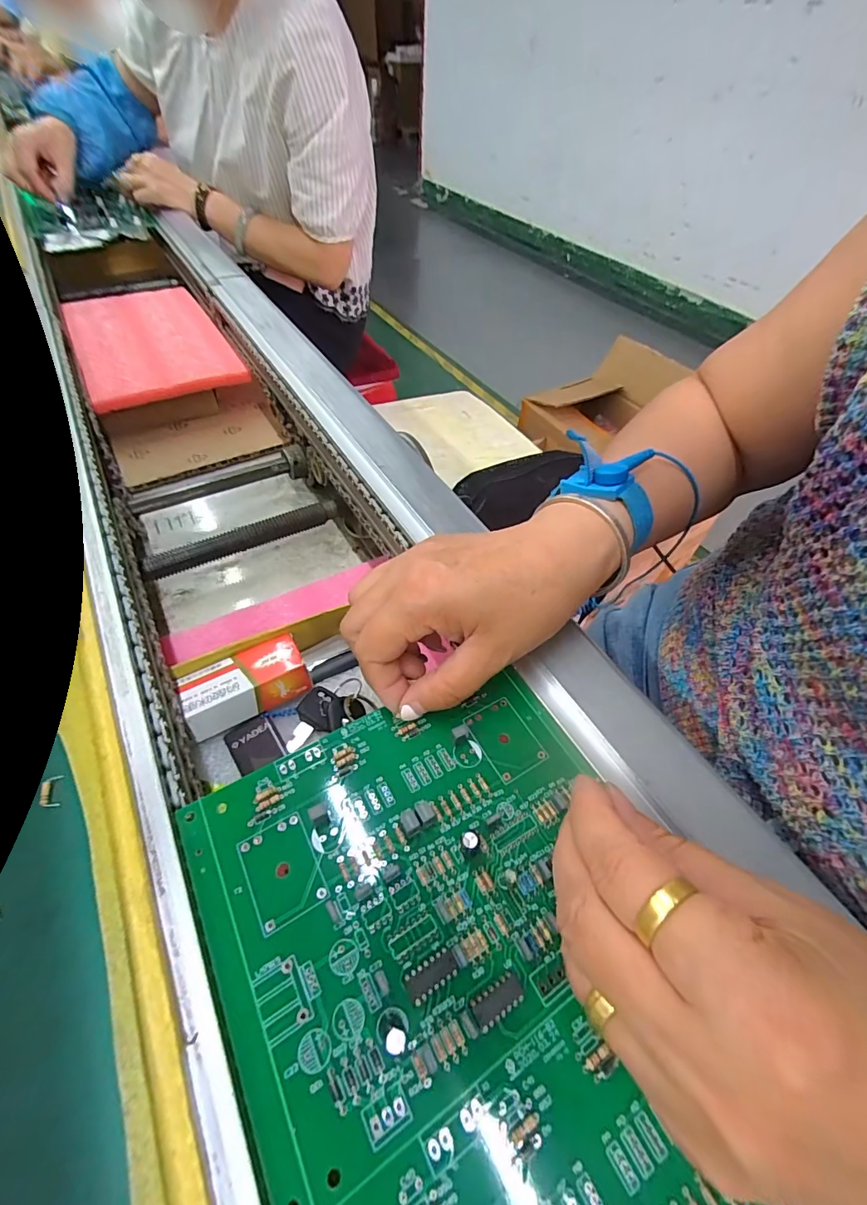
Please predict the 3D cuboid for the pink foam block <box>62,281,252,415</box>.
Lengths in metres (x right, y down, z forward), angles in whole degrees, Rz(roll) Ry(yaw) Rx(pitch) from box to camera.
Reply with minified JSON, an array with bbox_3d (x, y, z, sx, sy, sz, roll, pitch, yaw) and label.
[{"bbox_3d":[-0.355,-0.330,0.573,0.156,0.019,0.290,-25,57,-21],"label":"pink foam block"}]

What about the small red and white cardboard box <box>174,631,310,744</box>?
[{"bbox_3d":[-0.123,0.052,0.305,0.074,0.023,0.041,-25,40,-22],"label":"small red and white cardboard box"}]

